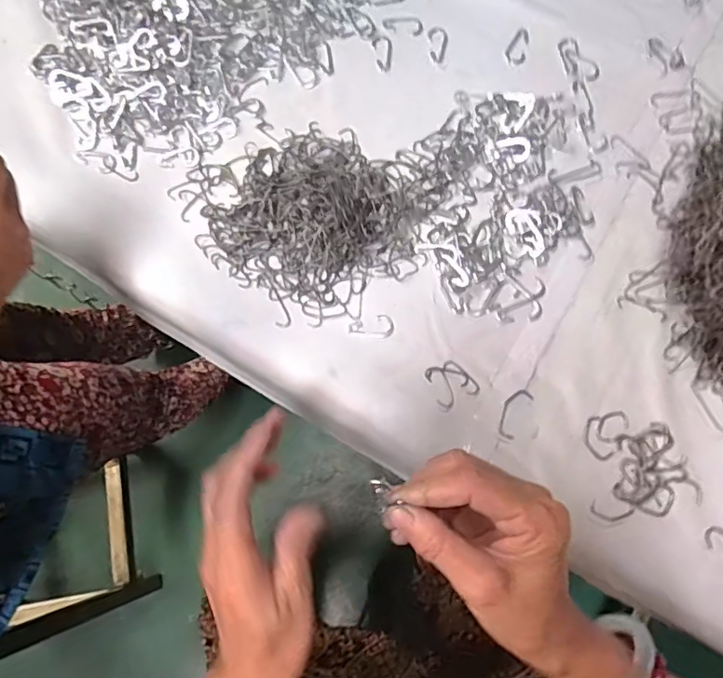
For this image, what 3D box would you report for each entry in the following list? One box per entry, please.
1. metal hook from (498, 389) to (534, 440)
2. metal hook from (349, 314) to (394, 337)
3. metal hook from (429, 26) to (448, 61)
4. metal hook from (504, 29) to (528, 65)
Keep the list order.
[{"bbox_3d":[0.119,0.057,0.433,0.018,0.004,0.041,30,81,7],"label":"metal hook"},{"bbox_3d":[0.009,-0.012,0.451,0.035,0.004,0.019,6,79,2],"label":"metal hook"},{"bbox_3d":[0.071,-0.274,0.510,0.016,0.004,0.035,5,79,2],"label":"metal hook"},{"bbox_3d":[0.144,-0.271,0.510,0.018,0.004,0.037,15,80,4],"label":"metal hook"}]

